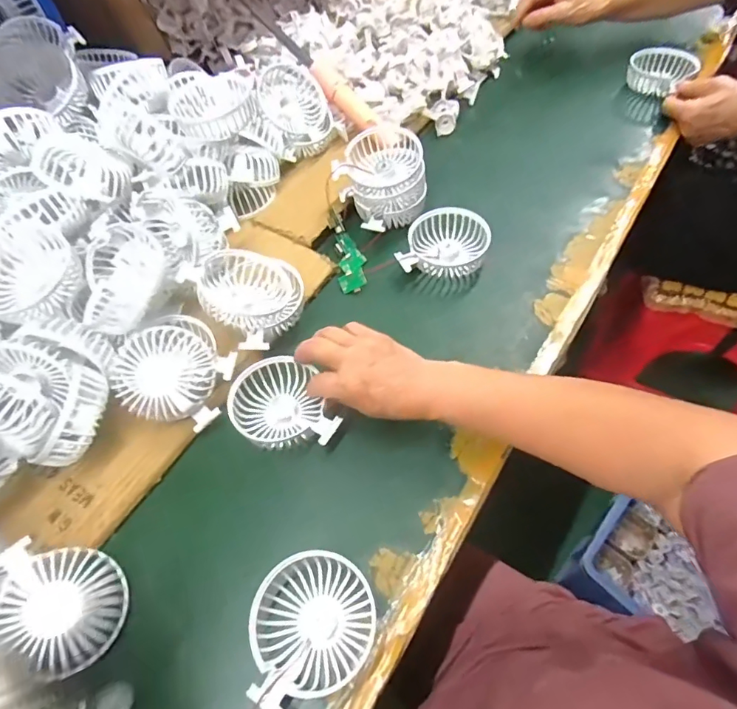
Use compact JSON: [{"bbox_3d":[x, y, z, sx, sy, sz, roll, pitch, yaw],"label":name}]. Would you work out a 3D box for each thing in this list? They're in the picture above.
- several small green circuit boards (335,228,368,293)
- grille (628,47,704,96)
[{"bbox_3d":[-0.019,-0.106,0.548,0.031,0.016,0.077,-7,57,0],"label":"several small green circuit boards"},{"bbox_3d":[0.419,-0.404,0.688,0.082,0.031,0.082,-2,57,3],"label":"grille"}]

